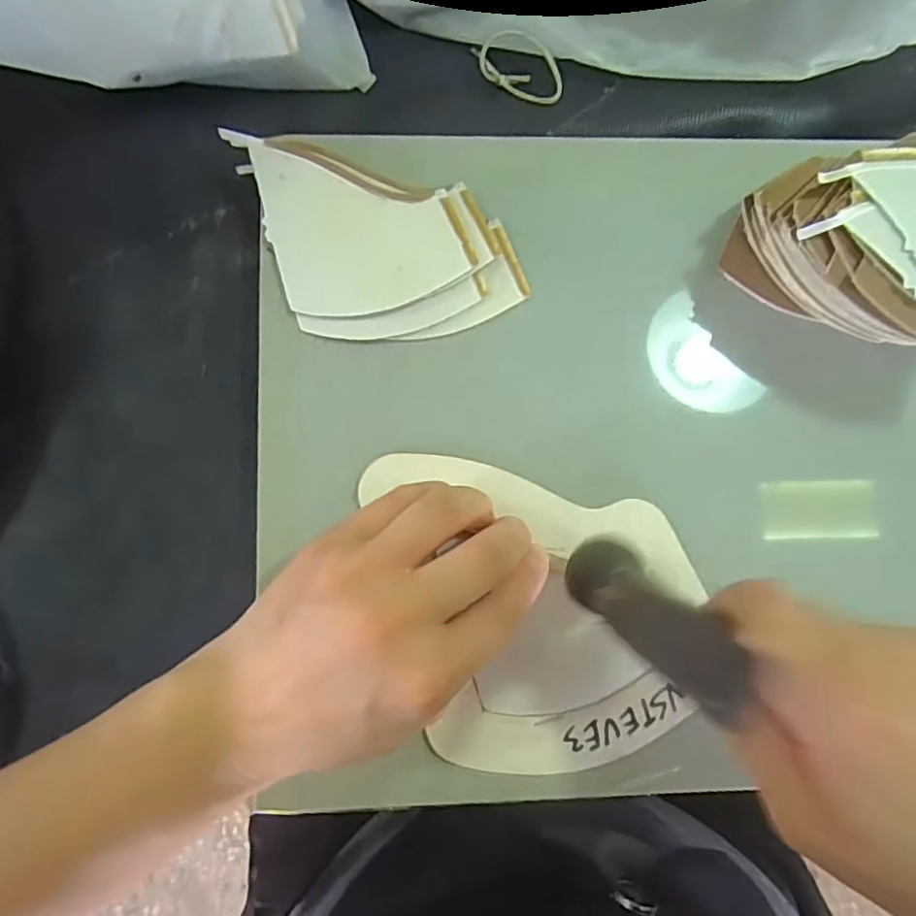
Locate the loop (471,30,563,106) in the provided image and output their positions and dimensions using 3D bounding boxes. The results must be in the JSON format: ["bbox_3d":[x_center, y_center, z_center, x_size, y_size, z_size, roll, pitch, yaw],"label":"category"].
[{"bbox_3d":[0.031,-0.193,0.289,0.047,0.009,0.025,27,86,-1],"label":"loop"}]

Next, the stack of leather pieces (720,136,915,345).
[{"bbox_3d":[0.187,-0.077,0.241,0.131,0.061,0.083,5,83,-4],"label":"stack of leather pieces"}]

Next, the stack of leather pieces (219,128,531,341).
[{"bbox_3d":[-0.033,-0.101,0.257,0.097,0.010,0.105,-21,88,-4],"label":"stack of leather pieces"}]

